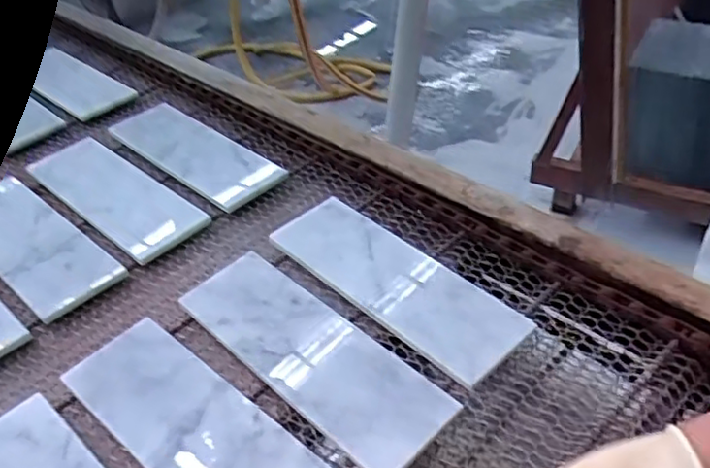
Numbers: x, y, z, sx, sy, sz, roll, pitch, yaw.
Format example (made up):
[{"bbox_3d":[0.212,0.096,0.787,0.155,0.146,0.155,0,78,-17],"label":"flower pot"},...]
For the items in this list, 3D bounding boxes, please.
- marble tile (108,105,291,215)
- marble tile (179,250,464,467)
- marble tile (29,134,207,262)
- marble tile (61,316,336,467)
[{"bbox_3d":[-0.251,-0.133,1.026,0.122,0.012,0.354,-31,44,-32],"label":"marble tile"},{"bbox_3d":[-0.046,0.117,0.672,0.106,0.022,0.315,-35,47,-29],"label":"marble tile"},{"bbox_3d":[-0.346,-0.062,0.941,0.114,0.016,0.342,-36,47,-29],"label":"marble tile"},{"bbox_3d":[-0.147,0.176,0.605,0.302,0.017,0.106,27,51,33],"label":"marble tile"}]

